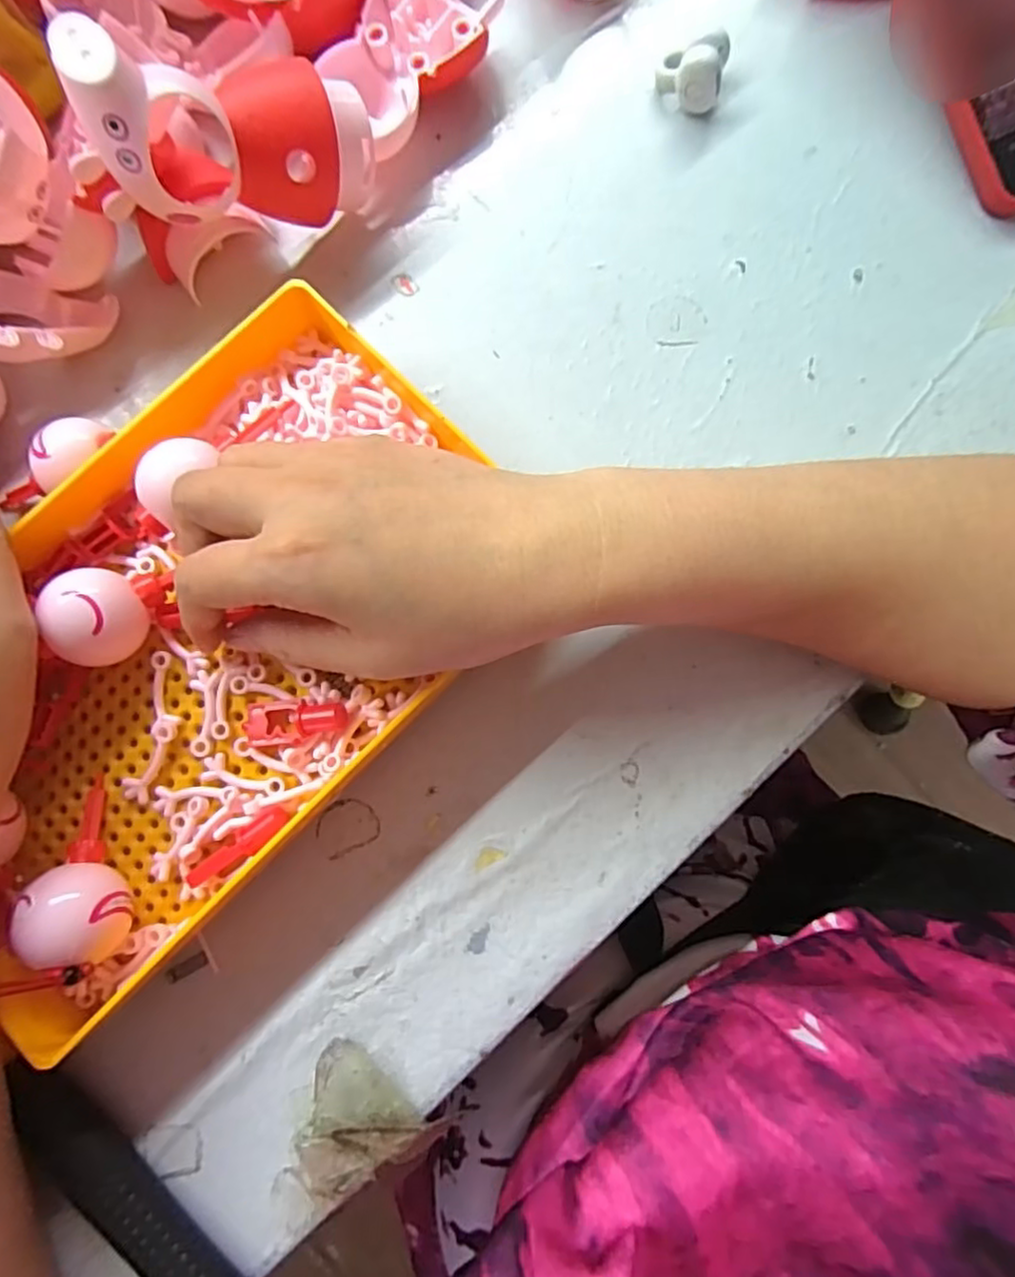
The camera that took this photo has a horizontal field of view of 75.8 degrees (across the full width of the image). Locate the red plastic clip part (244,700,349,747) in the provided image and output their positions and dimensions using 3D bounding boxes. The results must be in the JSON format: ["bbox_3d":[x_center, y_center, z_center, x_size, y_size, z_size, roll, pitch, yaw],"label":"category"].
[{"bbox_3d":[-0.078,0.031,0.240,0.039,0.011,0.016,-4,83,-1],"label":"red plastic clip part"}]

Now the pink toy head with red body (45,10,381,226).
[{"bbox_3d":[-0.103,-0.184,0.246,0.107,0.054,0.043,-16,83,-29],"label":"pink toy head with red body"}]

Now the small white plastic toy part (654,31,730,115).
[{"bbox_3d":[0.080,-0.247,0.284,0.028,0.020,0.027,0,83,0],"label":"small white plastic toy part"}]

